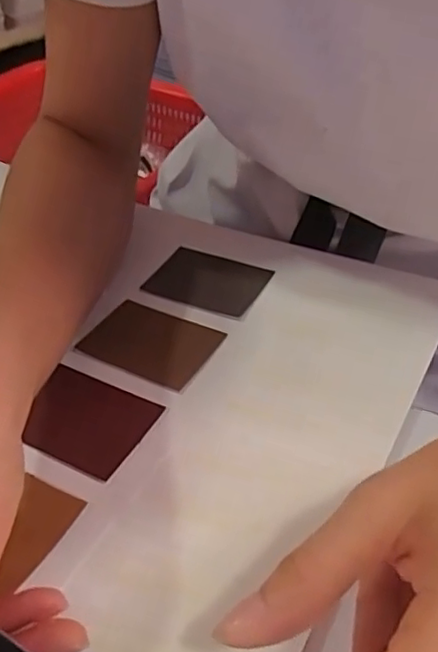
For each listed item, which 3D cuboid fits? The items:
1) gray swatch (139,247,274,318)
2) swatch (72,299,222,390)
[{"bbox_3d":[-0.007,-0.028,0.374,0.067,0.006,0.046,20,44,22],"label":"gray swatch"},{"bbox_3d":[-0.037,0.008,0.336,0.068,0.004,0.048,22,45,24],"label":"swatch"}]

